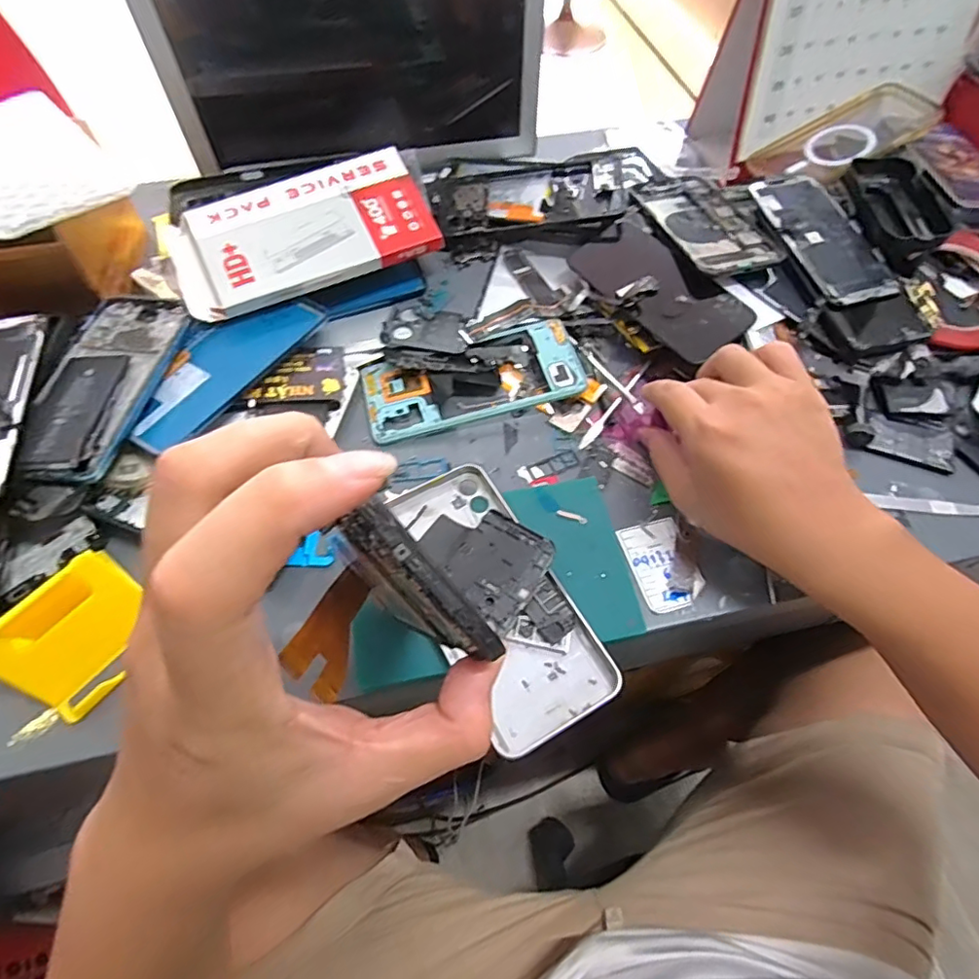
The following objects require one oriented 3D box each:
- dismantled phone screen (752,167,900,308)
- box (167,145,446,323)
[{"bbox_3d":[0.269,-0.209,0.458,0.069,0.009,0.150,-12,67,-8],"label":"dismantled phone screen"},{"bbox_3d":[-0.145,-0.200,0.445,0.195,0.023,0.098,-21,79,-11],"label":"box"}]

